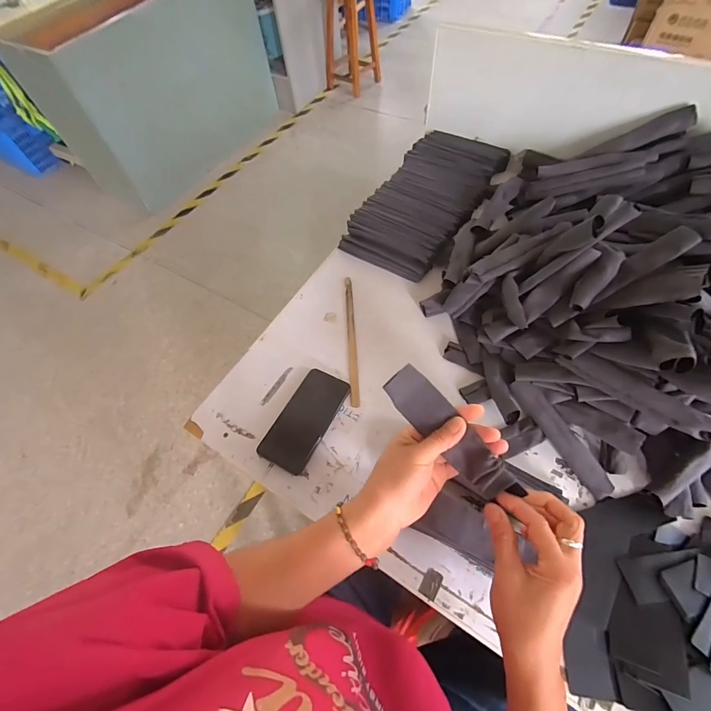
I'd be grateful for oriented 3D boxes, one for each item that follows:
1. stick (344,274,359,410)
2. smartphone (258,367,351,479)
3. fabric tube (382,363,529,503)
[{"bbox_3d":[-0.007,-0.036,0.643,0.014,0.004,0.269,-5,61,1],"label":"stick"},{"bbox_3d":[-0.080,0.100,0.566,0.077,0.009,0.163,24,65,16],"label":"smartphone"},{"bbox_3d":[0.096,0.079,0.363,0.043,0.014,0.158,-46,79,8],"label":"fabric tube"}]

